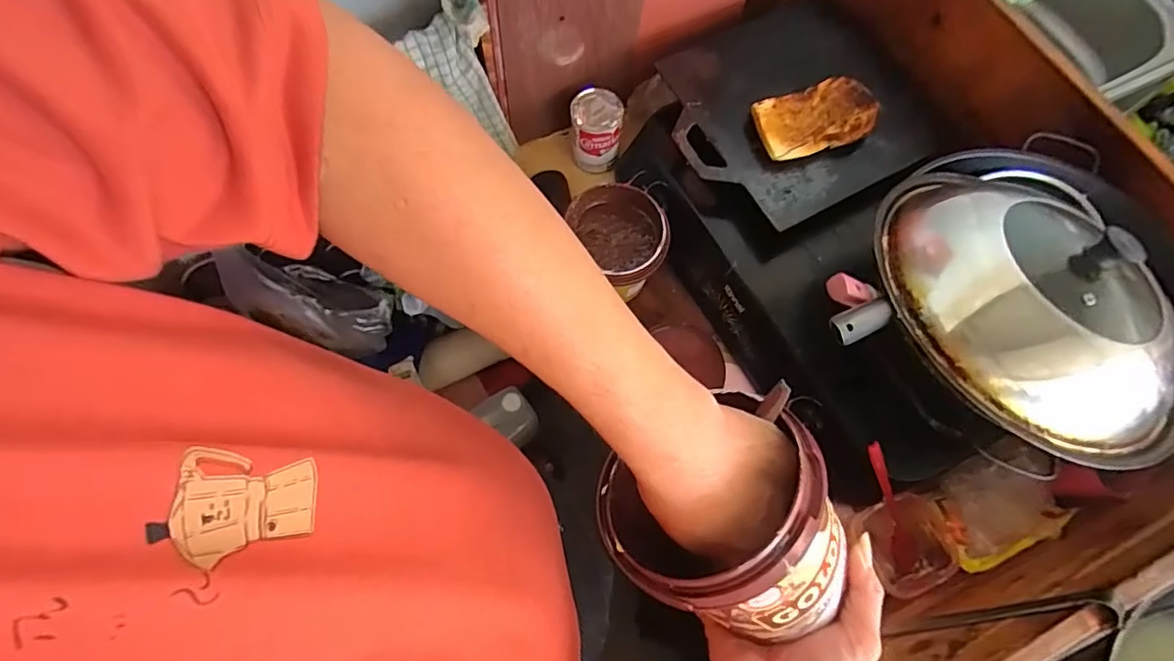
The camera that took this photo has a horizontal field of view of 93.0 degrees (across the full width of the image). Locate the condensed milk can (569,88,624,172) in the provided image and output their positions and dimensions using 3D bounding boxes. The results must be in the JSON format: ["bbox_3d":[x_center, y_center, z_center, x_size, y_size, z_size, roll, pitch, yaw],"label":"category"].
[{"bbox_3d":[0.014,-0.291,0.815,0.069,0.093,0.068,1,70,0],"label":"condensed milk can"}]

